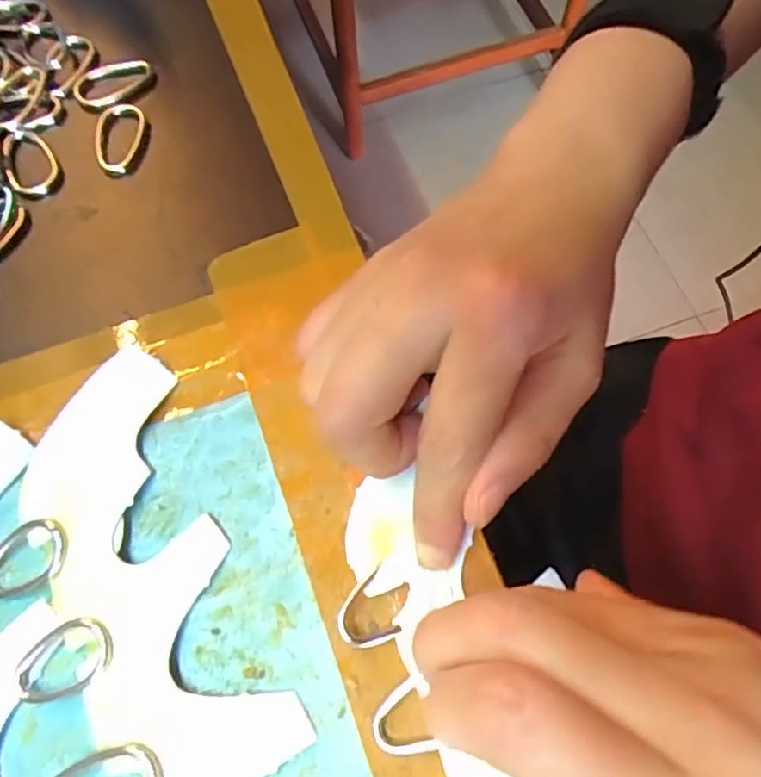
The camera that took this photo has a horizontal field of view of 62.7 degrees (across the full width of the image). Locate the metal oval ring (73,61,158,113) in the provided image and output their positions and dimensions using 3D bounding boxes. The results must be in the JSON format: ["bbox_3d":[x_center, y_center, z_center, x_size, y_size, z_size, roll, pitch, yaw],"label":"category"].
[{"bbox_3d":[-0.110,-0.125,0.259,0.033,0.007,0.021,-23,69,-8],"label":"metal oval ring"}]

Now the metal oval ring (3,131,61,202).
[{"bbox_3d":[-0.139,-0.090,0.248,0.020,0.004,0.032,-25,69,-9],"label":"metal oval ring"}]

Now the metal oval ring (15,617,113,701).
[{"bbox_3d":[-0.091,0.078,0.178,0.029,0.004,0.018,-25,69,-9],"label":"metal oval ring"}]

